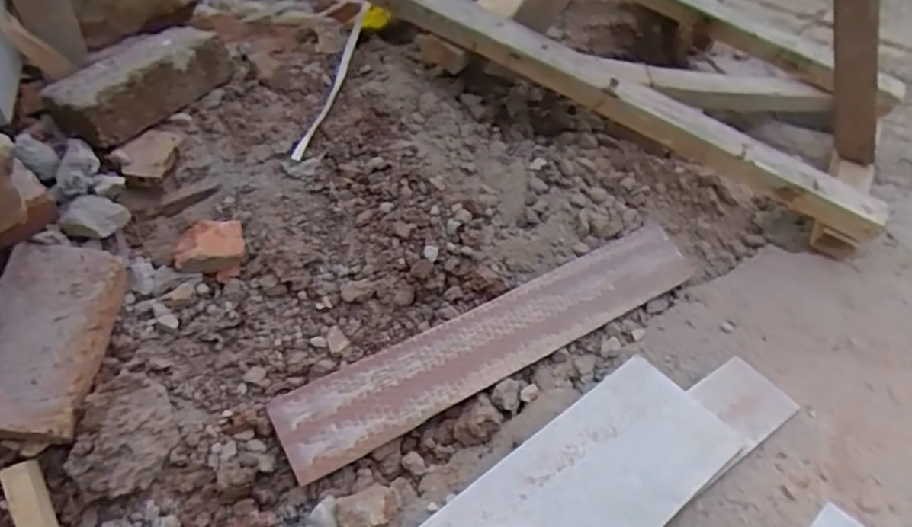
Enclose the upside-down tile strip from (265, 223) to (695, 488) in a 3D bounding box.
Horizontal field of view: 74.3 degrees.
[{"bbox_3d":[0.064,0.089,0.762,0.585,0.011,0.095,-24,69,-22],"label":"upside-down tile strip"}]

